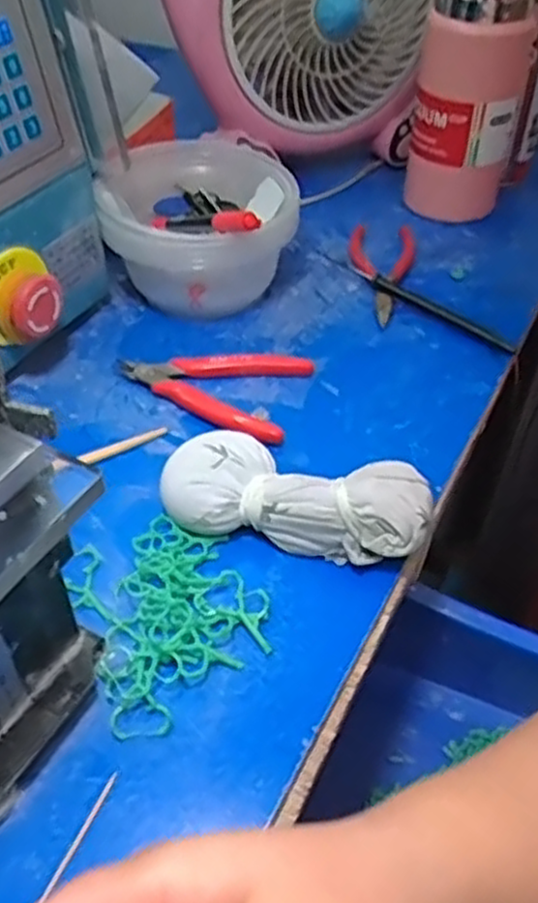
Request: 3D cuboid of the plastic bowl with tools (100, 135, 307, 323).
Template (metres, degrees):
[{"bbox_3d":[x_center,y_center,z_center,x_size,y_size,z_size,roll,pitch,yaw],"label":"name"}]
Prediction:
[{"bbox_3d":[-0.047,-0.155,0.540,0.129,0.084,0.115,6,46,5],"label":"plastic bowl with tools"}]

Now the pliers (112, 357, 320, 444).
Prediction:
[{"bbox_3d":[-0.037,-0.048,0.493,0.120,0.013,0.075,17,47,15],"label":"pliers"}]

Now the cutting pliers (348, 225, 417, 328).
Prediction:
[{"bbox_3d":[0.086,-0.142,0.585,0.052,0.016,0.125,6,46,5],"label":"cutting pliers"}]

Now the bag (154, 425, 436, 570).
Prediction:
[{"bbox_3d":[0.014,0.023,0.403,0.140,0.041,0.056,9,46,7],"label":"bag"}]

